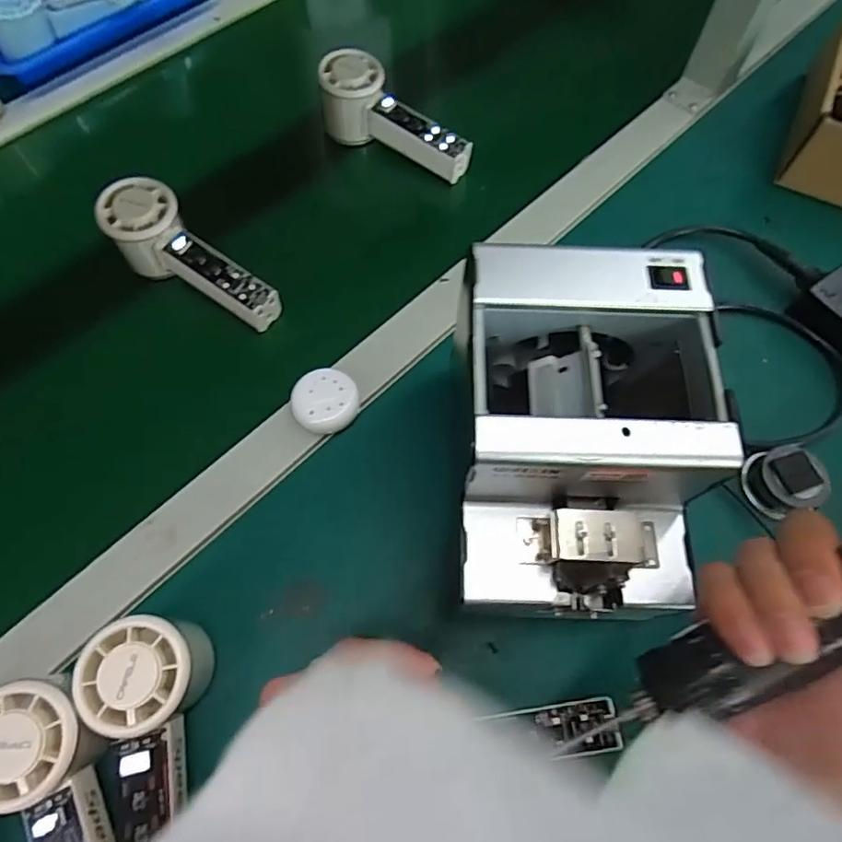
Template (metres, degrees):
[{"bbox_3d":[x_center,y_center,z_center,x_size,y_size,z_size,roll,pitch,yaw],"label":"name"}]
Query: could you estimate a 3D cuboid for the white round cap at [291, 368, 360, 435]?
[{"bbox_3d":[-0.069,-0.014,0.414,0.046,0.020,0.045,0,58,0],"label":"white round cap"}]

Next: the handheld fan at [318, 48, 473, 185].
[{"bbox_3d":[-0.022,-0.278,0.520,0.151,0.074,0.049,26,61,15],"label":"handheld fan"}]

